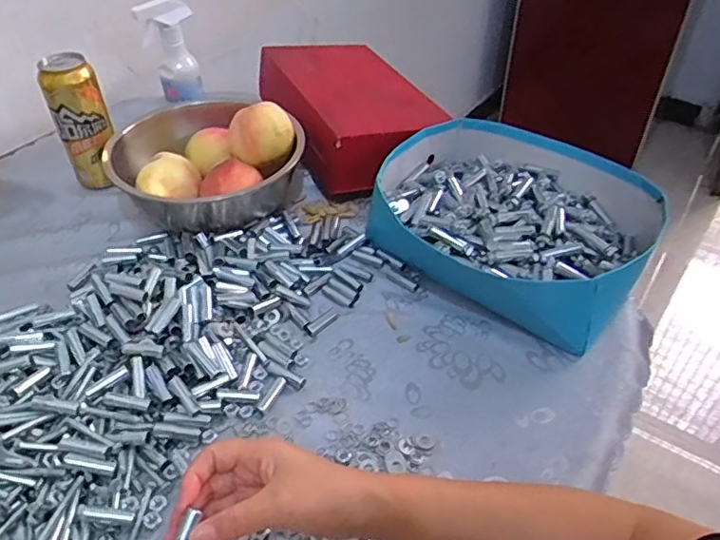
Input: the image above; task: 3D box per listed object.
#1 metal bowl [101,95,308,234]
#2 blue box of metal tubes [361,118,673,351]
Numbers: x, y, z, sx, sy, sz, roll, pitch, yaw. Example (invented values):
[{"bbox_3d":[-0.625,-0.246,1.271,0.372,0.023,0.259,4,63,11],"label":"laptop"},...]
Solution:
[{"bbox_3d":[-0.188,-0.130,0.730,0.207,0.114,0.207,0,42,0],"label":"metal bowl"},{"bbox_3d":[0.170,-0.056,0.667,0.299,0.089,0.263,22,47,23],"label":"blue box of metal tubes"}]

